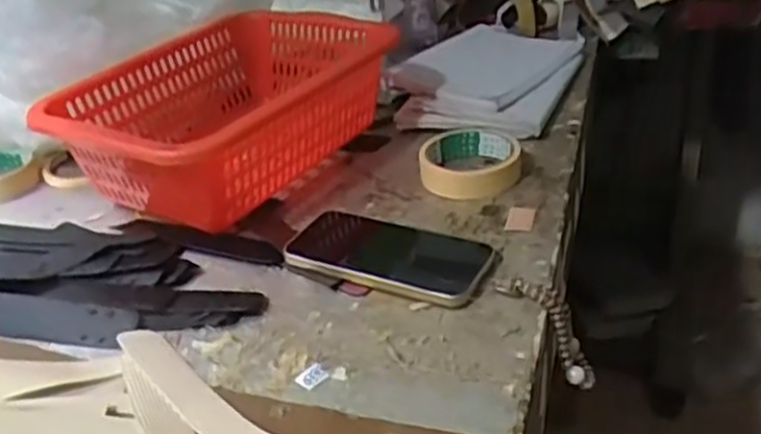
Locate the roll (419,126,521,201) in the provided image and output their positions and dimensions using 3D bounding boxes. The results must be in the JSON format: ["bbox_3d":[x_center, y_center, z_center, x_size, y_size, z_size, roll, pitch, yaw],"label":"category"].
[{"bbox_3d":[0.085,-0.055,0.719,0.091,0.027,0.106,0,32,10],"label":"roll"}]

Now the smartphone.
[{"bbox_3d":[0.005,0.029,0.603,0.164,0.014,0.082,11,36,26],"label":"smartphone"}]

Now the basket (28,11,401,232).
[{"bbox_3d":[-0.146,-0.097,0.749,0.216,0.109,0.306,16,38,32],"label":"basket"}]

